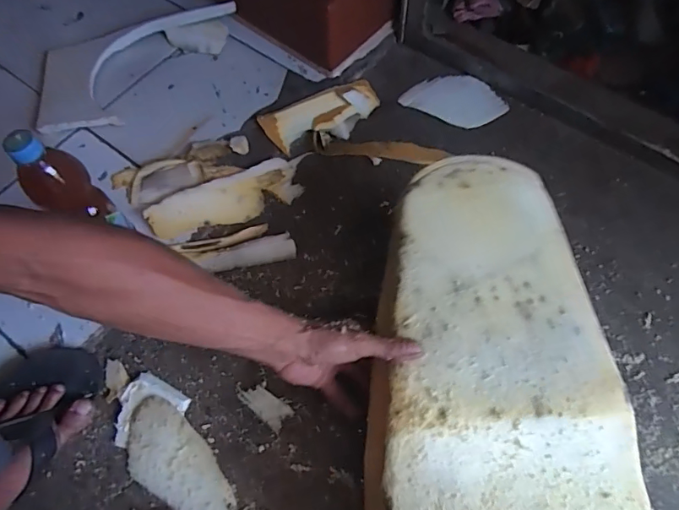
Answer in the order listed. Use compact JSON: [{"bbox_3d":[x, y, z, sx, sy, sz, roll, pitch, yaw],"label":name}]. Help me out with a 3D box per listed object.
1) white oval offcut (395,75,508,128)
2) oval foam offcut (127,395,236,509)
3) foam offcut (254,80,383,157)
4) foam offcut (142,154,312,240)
[{"bbox_3d":[0.198,-0.267,0.816,0.162,0.011,0.101,25,67,13],"label":"white oval offcut"},{"bbox_3d":[-0.191,0.256,0.567,0.181,0.011,0.081,42,72,19],"label":"oval foam offcut"},{"bbox_3d":[-0.028,-0.235,0.794,0.202,0.030,0.070,-26,66,-11],"label":"foam offcut"},{"bbox_3d":[-0.158,-0.086,0.717,0.246,0.037,0.070,-26,66,-11],"label":"foam offcut"}]

